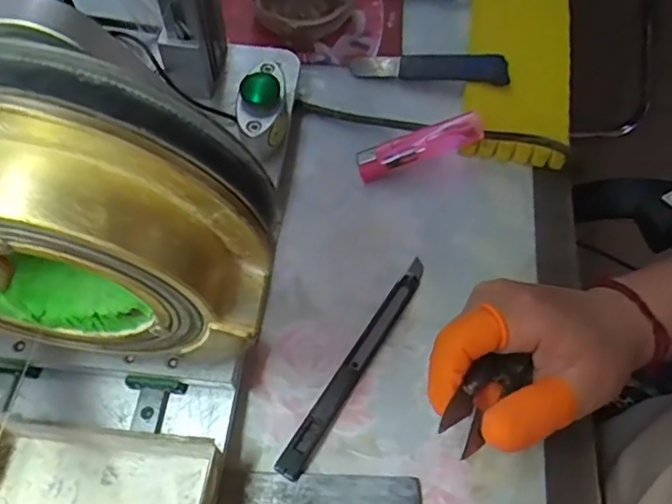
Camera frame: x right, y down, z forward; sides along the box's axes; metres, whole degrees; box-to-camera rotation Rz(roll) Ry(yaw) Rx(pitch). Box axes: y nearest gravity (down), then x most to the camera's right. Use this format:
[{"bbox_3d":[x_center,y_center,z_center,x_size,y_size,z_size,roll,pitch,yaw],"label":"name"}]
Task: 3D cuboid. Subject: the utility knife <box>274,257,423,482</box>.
[{"bbox_3d":[0.011,0.056,0.315,0.013,0.010,0.135,30,65,14],"label":"utility knife"}]

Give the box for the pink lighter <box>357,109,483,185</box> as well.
[{"bbox_3d":[0.051,-0.066,0.369,0.078,0.017,0.019,-19,62,10],"label":"pink lighter"}]

